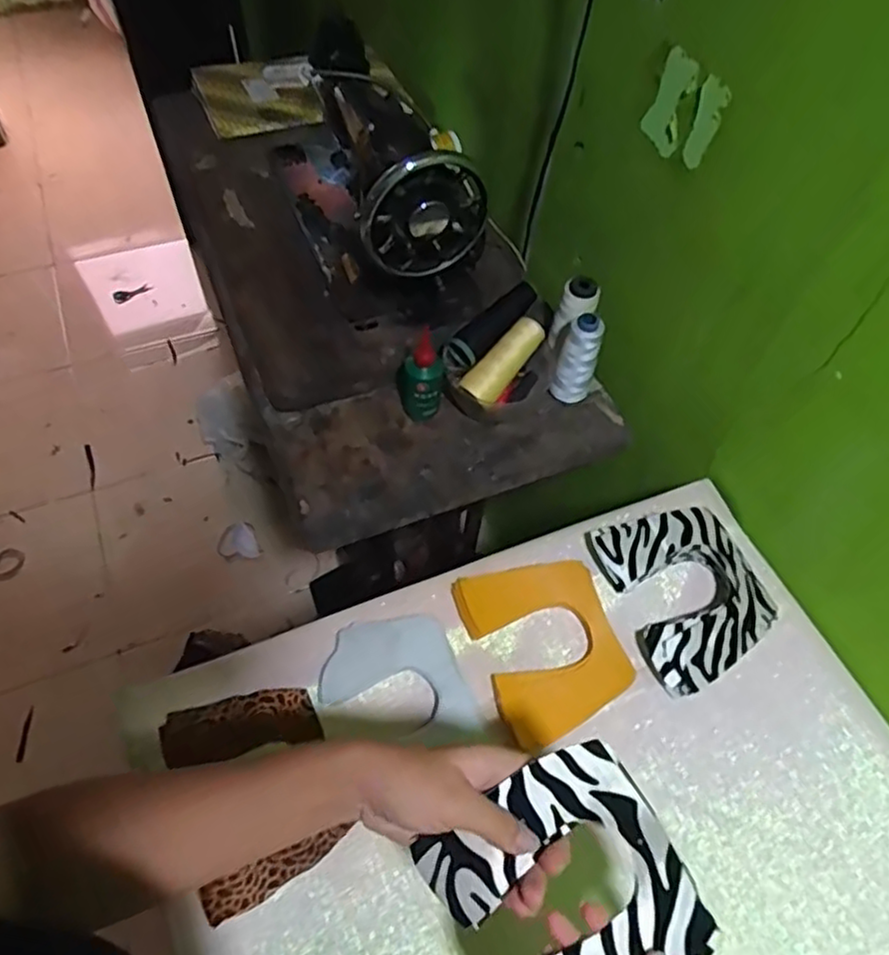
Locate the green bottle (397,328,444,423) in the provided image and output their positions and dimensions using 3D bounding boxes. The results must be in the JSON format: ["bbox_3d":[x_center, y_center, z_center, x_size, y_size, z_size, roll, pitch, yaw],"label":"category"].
[{"bbox_3d":[-0.027,-0.118,0.732,0.046,0.090,0.060,-5,59,-7],"label":"green bottle"}]

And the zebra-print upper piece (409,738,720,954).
[{"bbox_3d":[0.068,0.228,0.372,0.124,0.013,0.126,-32,74,-7],"label":"zebra-print upper piece"}]

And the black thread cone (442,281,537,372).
[{"bbox_3d":[0.052,-0.165,0.748,0.128,0.035,0.037,-44,69,-11],"label":"black thread cone"}]

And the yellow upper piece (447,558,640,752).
[{"bbox_3d":[0.093,0.149,0.613,0.126,0.017,0.155,-17,60,-14],"label":"yellow upper piece"}]

